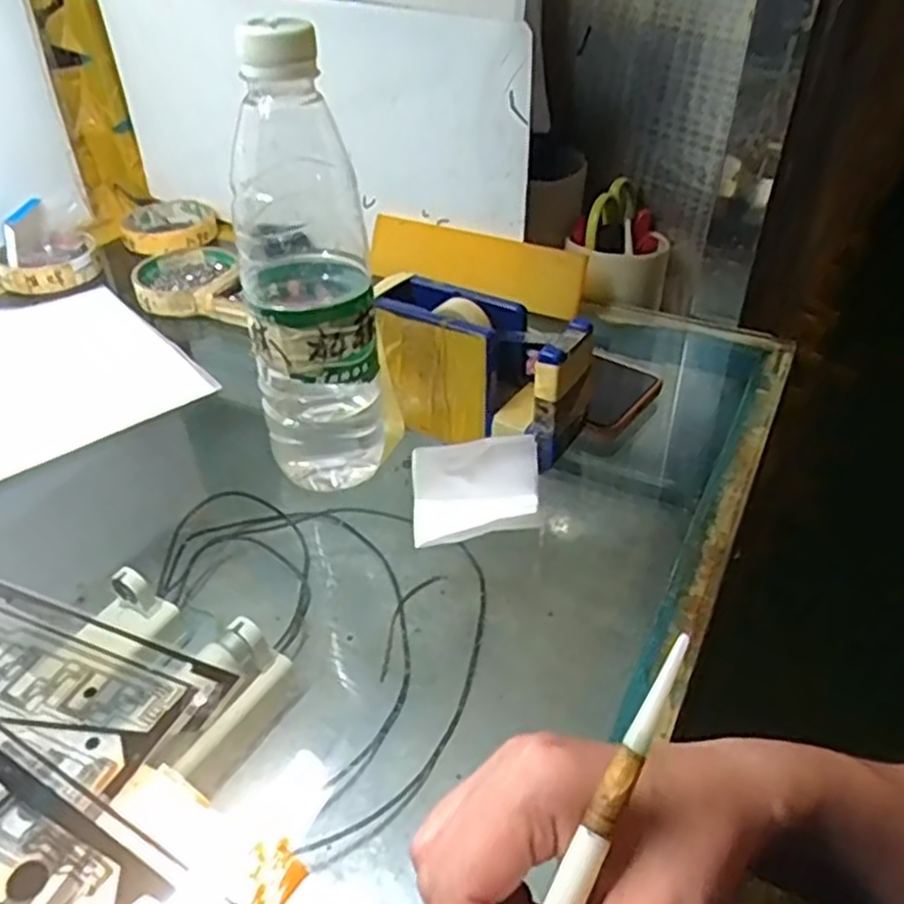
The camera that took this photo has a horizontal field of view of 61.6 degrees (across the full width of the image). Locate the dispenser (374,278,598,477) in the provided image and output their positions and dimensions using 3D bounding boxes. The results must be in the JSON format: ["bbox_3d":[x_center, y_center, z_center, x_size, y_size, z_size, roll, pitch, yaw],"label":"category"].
[{"bbox_3d":[0.014,-0.051,0.438,0.131,0.074,0.050,24,46,29],"label":"dispenser"}]

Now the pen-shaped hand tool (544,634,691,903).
[{"bbox_3d":[0.035,0.122,0.214,0.006,0.005,0.152,23,85,28],"label":"pen-shaped hand tool"}]

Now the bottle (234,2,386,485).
[{"bbox_3d":[-0.070,-0.082,0.384,0.069,0.227,0.070,-8,39,-8],"label":"bottle"}]

